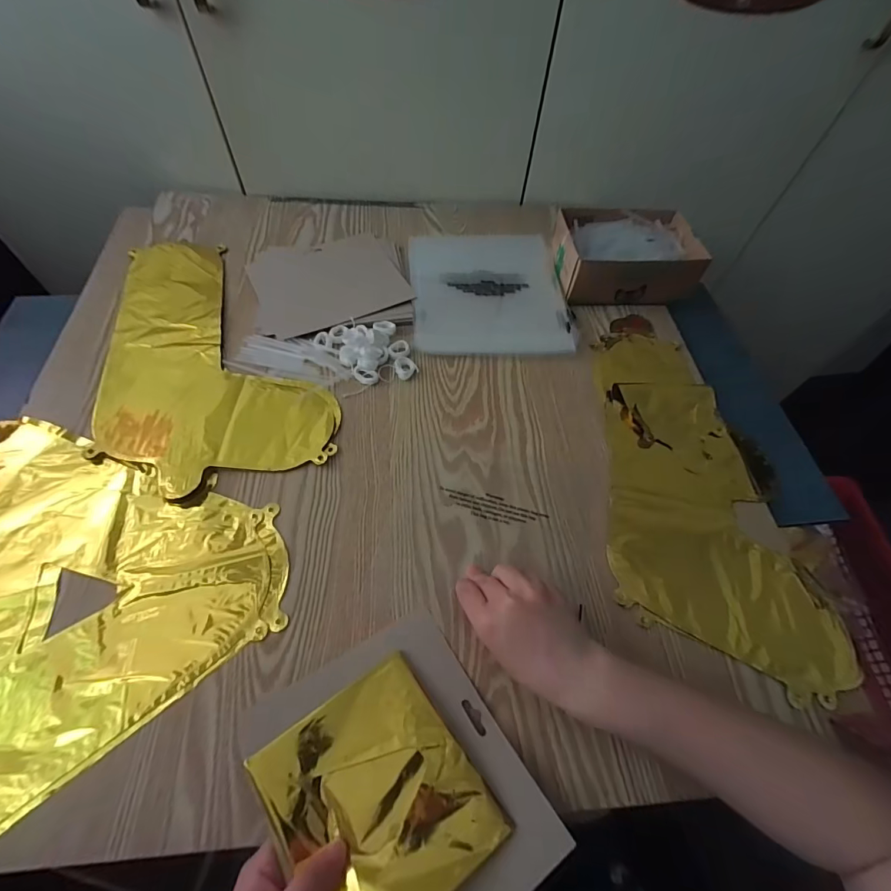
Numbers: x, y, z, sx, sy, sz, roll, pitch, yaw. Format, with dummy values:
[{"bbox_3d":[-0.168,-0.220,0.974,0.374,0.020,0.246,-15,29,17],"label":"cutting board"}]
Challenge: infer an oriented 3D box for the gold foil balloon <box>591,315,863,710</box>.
[{"bbox_3d":[0.273,0.020,0.469,0.199,0.012,0.418,5,59,0],"label":"gold foil balloon"}]

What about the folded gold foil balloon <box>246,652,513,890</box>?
[{"bbox_3d":[-0.046,0.240,0.294,0.123,0.014,0.140,-27,52,-28],"label":"folded gold foil balloon"}]

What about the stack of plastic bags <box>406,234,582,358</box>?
[{"bbox_3d":[0.059,-0.218,0.596,0.208,0.012,0.218,-3,59,-5],"label":"stack of plastic bags"}]

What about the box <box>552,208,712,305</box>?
[{"bbox_3d":[0.248,-0.271,0.605,0.184,0.061,0.139,-1,59,-4],"label":"box"}]

